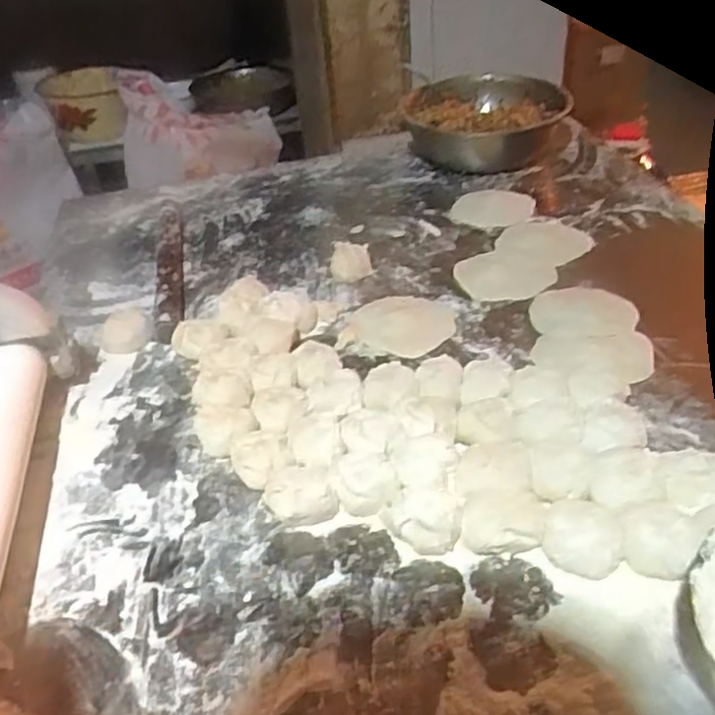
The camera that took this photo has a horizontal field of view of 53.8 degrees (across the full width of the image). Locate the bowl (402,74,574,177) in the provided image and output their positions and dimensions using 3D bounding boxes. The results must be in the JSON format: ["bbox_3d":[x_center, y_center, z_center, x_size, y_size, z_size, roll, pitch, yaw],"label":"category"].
[{"bbox_3d":[0.179,-0.344,1.026,0.197,0.083,0.217,-10,39,-5],"label":"bowl"}]

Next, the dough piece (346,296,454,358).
[{"bbox_3d":[0.047,-0.037,0.723,0.104,0.004,0.094,18,45,28],"label":"dough piece"}]

